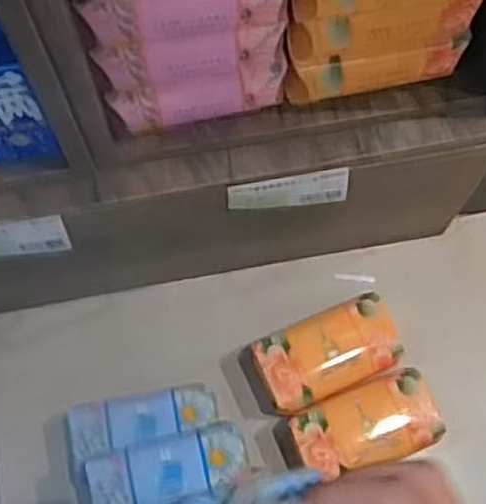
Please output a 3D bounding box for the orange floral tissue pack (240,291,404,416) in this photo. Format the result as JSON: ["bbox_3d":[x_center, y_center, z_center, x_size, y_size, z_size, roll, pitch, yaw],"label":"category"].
[{"bbox_3d":[0.071,0.095,0.675,0.132,0.052,0.068,-21,72,-7],"label":"orange floral tissue pack"}]

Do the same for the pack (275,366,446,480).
[{"bbox_3d":[0.103,0.153,0.655,0.126,0.052,0.067,-20,72,-7],"label":"pack"}]

